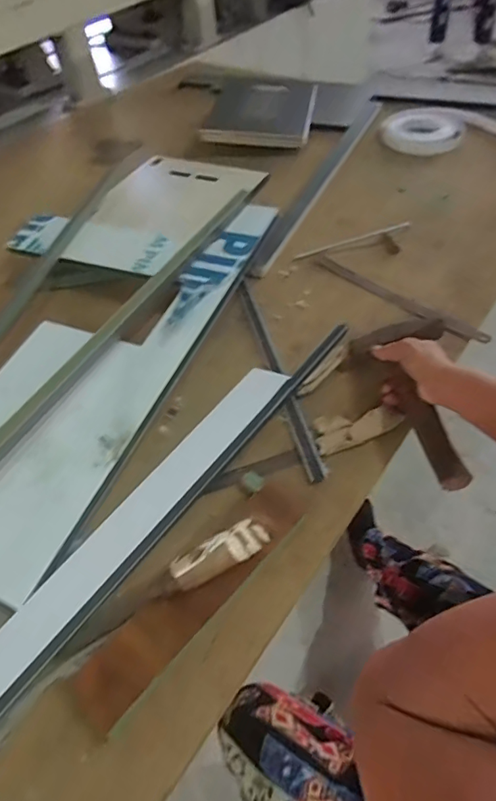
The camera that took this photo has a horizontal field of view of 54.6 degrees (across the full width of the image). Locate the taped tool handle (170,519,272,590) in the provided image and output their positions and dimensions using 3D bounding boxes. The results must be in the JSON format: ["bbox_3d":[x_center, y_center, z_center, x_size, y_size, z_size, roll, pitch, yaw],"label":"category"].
[{"bbox_3d":[-0.026,0.142,0.452,0.092,0.027,0.029,-24,52,-13],"label":"taped tool handle"}]

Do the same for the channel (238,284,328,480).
[{"bbox_3d":[0.035,-0.050,0.660,0.023,0.007,0.372,-14,50,-6],"label":"channel"}]

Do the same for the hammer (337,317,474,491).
[{"bbox_3d":[0.209,-0.007,0.592,0.147,0.039,0.265,-5,47,-1],"label":"hammer"}]

